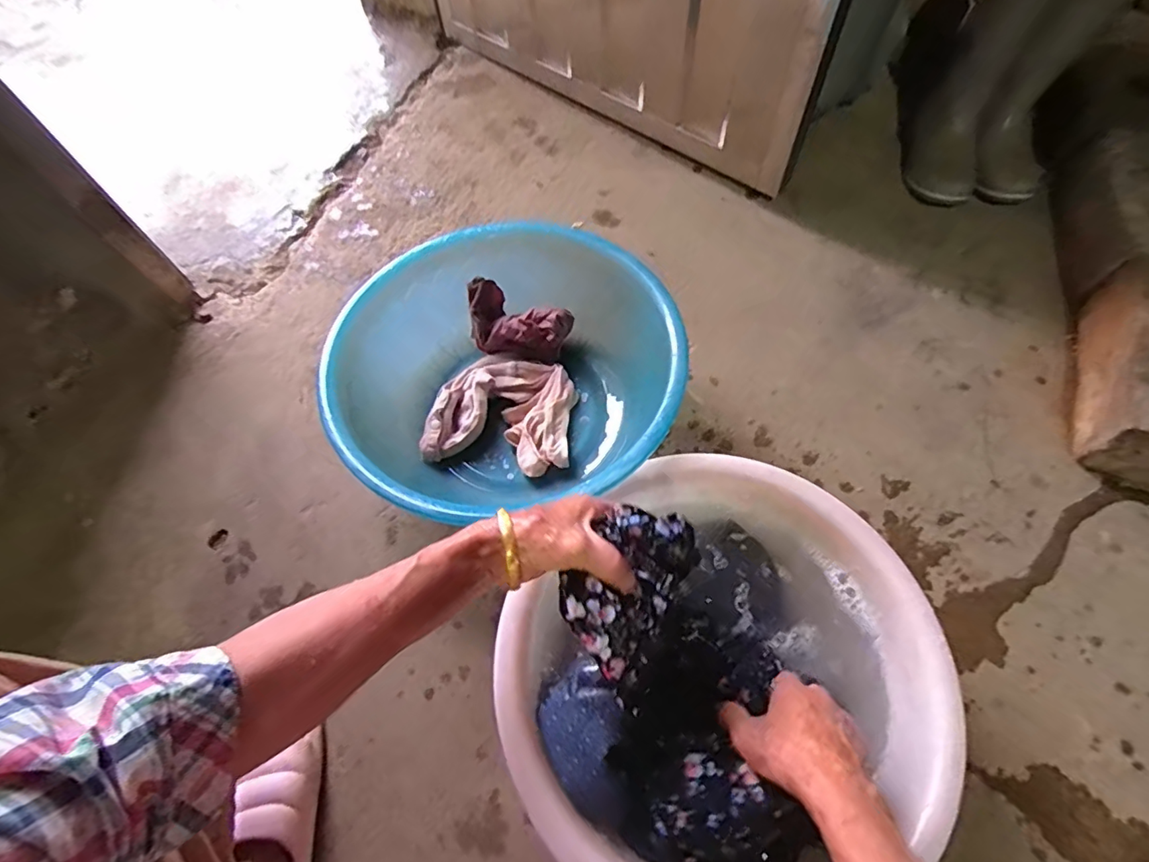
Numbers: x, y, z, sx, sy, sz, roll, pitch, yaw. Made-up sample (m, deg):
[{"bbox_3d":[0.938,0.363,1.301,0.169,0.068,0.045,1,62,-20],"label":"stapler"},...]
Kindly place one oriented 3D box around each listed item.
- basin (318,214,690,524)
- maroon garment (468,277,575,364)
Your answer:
[{"bbox_3d":[-0.073,-0.069,0.631,0.369,0.152,0.347,-1,63,2],"label":"basin"},{"bbox_3d":[-0.075,-0.140,0.686,0.121,0.071,0.075,16,64,12],"label":"maroon garment"}]

